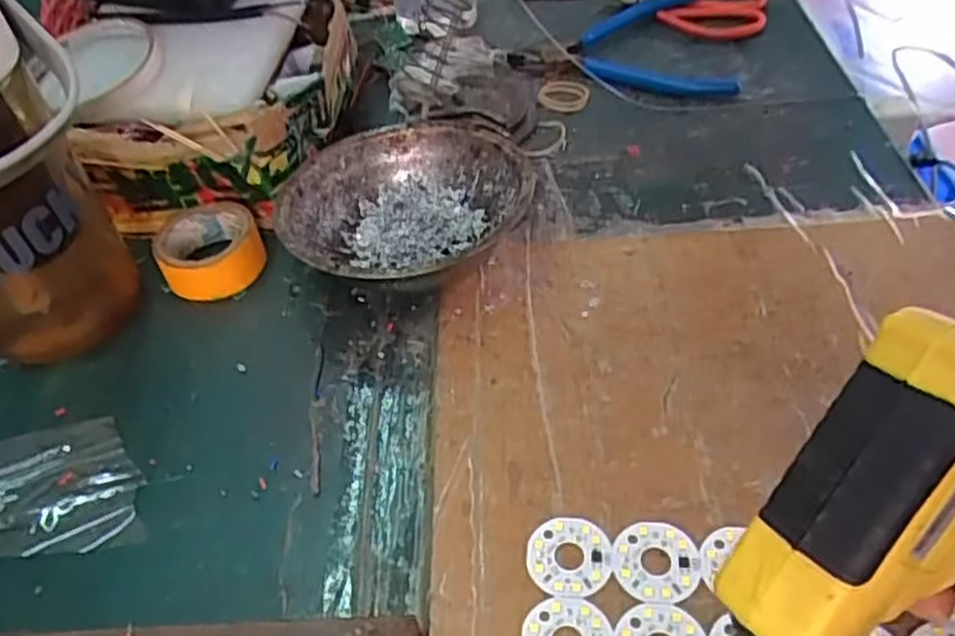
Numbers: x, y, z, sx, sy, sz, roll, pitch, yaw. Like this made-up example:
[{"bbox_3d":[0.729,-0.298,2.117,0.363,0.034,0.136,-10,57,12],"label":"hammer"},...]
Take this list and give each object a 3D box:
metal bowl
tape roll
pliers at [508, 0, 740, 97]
[{"bbox_3d":[-0.034,-0.051,0.395,0.125,0.042,0.123,-4,46,4],"label":"metal bowl"},{"bbox_3d":[-0.142,-0.037,0.407,0.052,0.024,0.056,-4,46,4],"label":"tape roll"},{"bbox_3d":[0.095,-0.191,0.530,0.143,0.013,0.136,-4,46,3],"label":"pliers"}]

